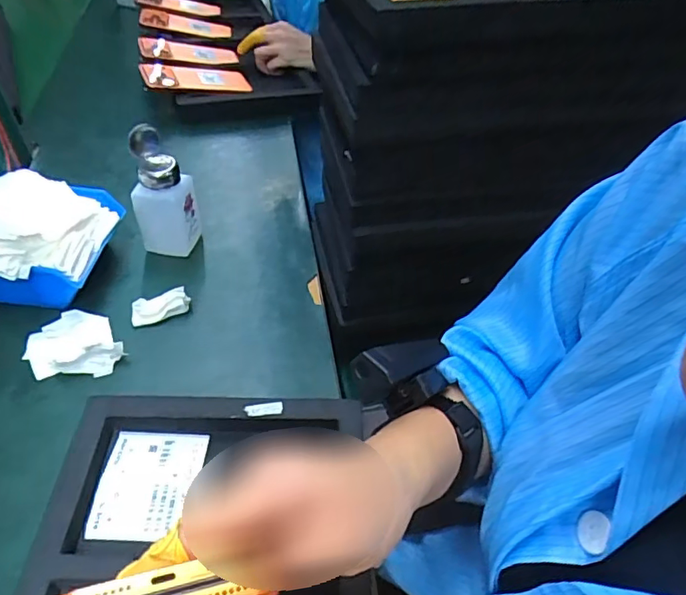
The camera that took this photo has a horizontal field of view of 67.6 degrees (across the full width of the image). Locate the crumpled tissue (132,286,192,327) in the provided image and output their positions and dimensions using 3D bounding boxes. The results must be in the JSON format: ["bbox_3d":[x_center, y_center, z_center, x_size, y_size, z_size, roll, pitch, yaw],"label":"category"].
[{"bbox_3d":[-0.180,0.008,0.507,0.055,0.023,0.018,-15,50,-20],"label":"crumpled tissue"}]

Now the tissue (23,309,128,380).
[{"bbox_3d":[-0.250,0.040,0.471,0.072,0.022,0.079,-25,54,-27],"label":"tissue"}]

